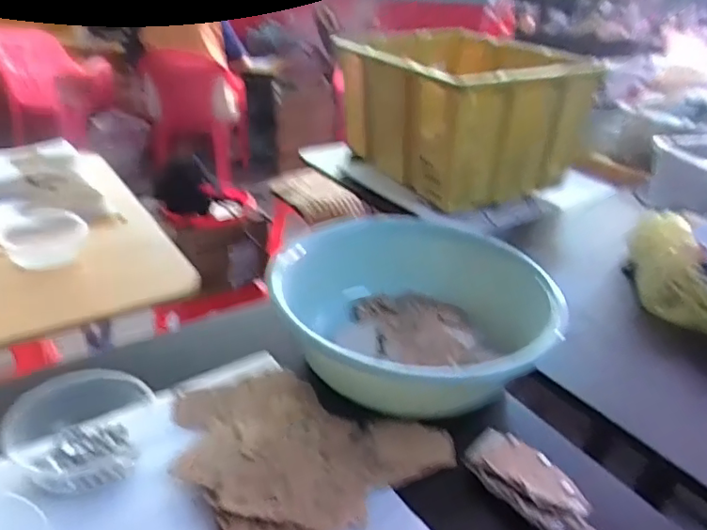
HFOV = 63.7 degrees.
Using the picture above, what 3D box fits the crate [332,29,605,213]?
[{"bbox_3d":[0.213,-0.352,1.279,0.347,0.272,0.591,-10,30,-26],"label":"crate"}]

